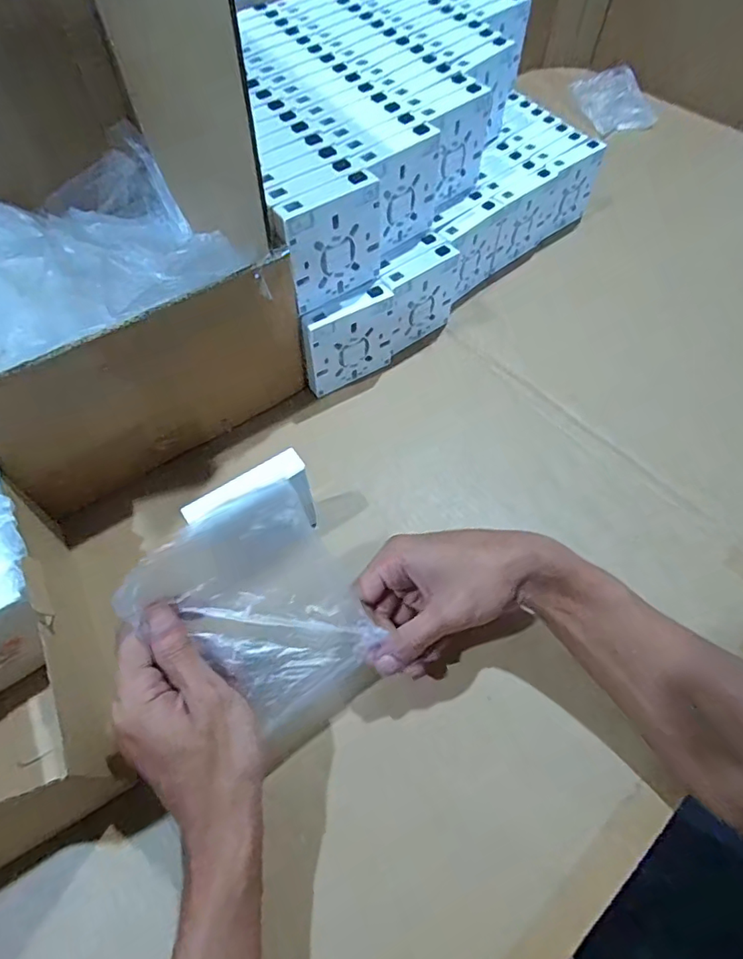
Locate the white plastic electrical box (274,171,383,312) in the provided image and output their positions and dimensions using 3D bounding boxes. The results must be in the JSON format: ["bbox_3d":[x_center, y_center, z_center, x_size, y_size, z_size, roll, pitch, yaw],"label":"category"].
[{"bbox_3d":[-0.031,-0.190,0.419,0.087,0.088,0.023,-31,65,-18],"label":"white plastic electrical box"}]

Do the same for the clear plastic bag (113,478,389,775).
[{"bbox_3d":[-0.061,0.083,0.313,0.105,0.023,0.142,-38,102,-15],"label":"clear plastic bag"}]

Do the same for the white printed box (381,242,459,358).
[{"bbox_3d":[0.050,-0.180,0.514,0.096,0.083,0.025,-36,66,-20],"label":"white printed box"}]

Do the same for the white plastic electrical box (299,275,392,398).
[{"bbox_3d":[-0.021,-0.129,0.481,0.090,0.083,0.027,-31,65,-18],"label":"white plastic electrical box"}]

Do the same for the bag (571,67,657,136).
[{"bbox_3d":[0.358,-0.565,0.765,0.093,0.026,0.122,-9,60,-7],"label":"bag"}]

